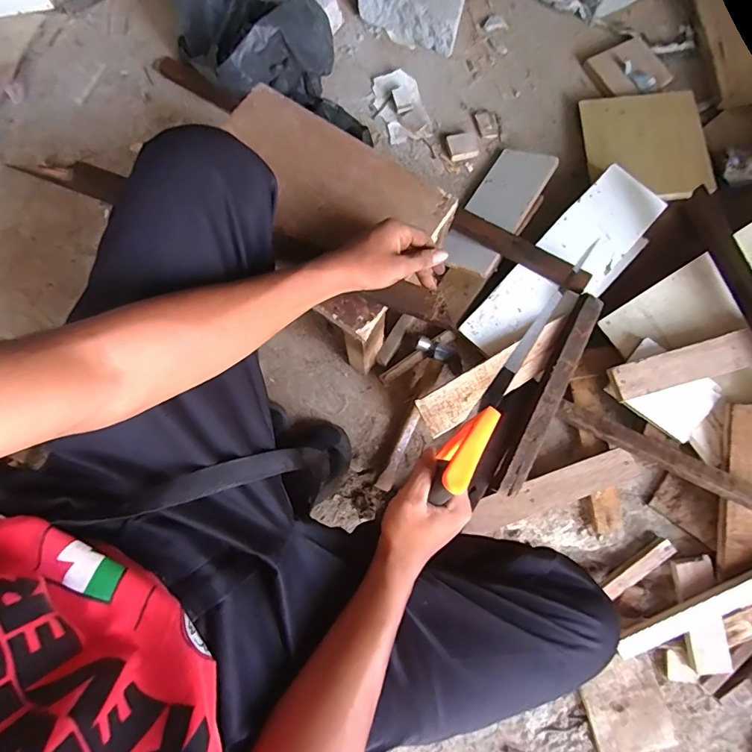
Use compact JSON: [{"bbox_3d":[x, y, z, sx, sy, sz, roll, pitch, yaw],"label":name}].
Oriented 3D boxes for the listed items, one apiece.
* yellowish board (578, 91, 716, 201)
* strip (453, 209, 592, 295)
[{"bbox_3d":[0.483,-0.415,0.810,0.197,0.015,0.232,-2,72,8],"label":"yellowish board"},{"bbox_3d":[0.233,-0.207,0.737,0.237,0.014,0.044,36,82,16],"label":"strip"}]

